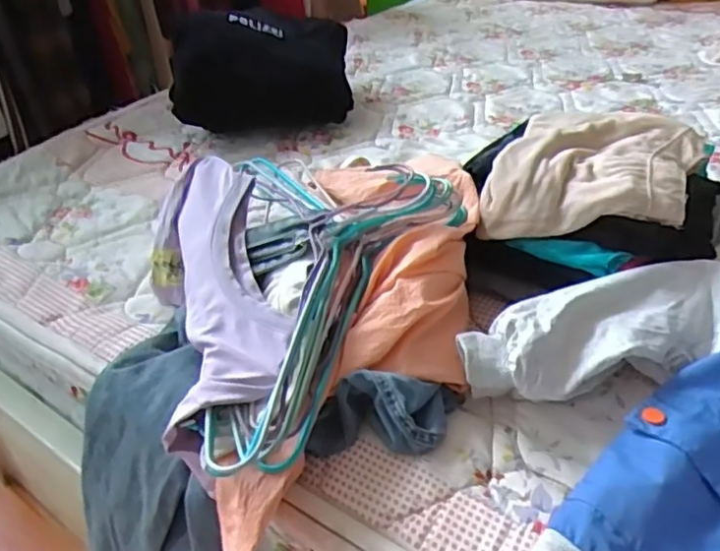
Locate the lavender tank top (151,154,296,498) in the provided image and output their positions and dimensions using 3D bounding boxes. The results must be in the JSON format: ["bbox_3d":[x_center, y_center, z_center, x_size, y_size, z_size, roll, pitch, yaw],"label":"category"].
[{"bbox_3d":[-0.131,0.017,0.555,0.114,0.104,0.307,-13,36,-11],"label":"lavender tank top"}]

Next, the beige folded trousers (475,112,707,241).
[{"bbox_3d":[0.233,-0.104,0.627,0.173,0.053,0.218,13,39,25],"label":"beige folded trousers"}]

